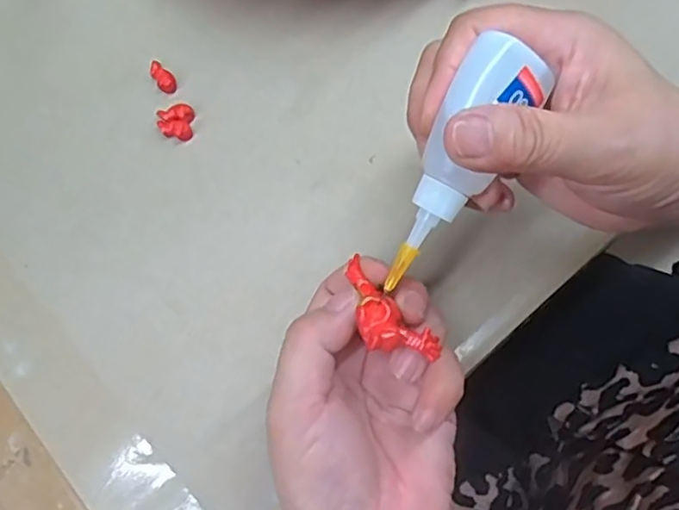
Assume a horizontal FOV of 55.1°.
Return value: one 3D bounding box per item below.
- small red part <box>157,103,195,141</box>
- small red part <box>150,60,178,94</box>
[{"bbox_3d":[-0.083,-0.067,0.328,0.018,0.005,0.019,-6,72,4],"label":"small red part"},{"bbox_3d":[-0.091,-0.092,0.335,0.009,0.004,0.019,-34,73,-5],"label":"small red part"}]

